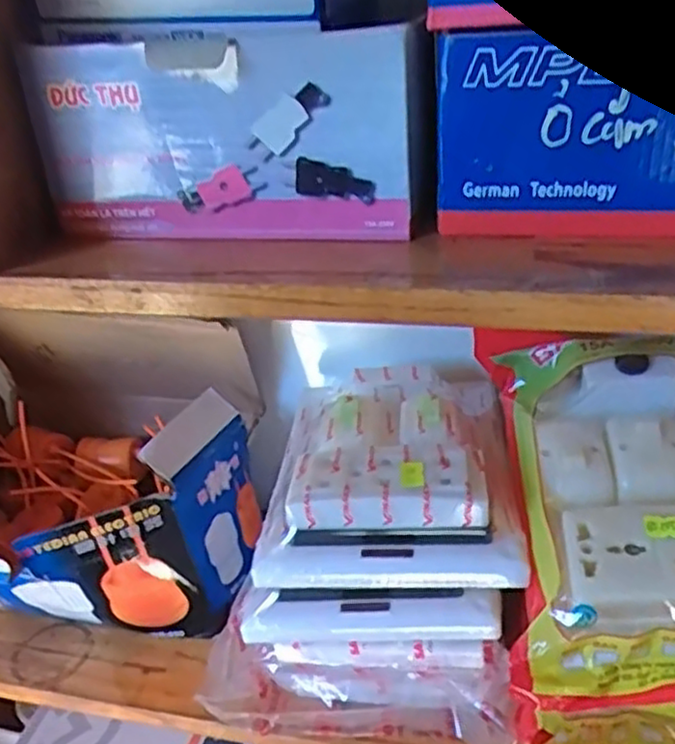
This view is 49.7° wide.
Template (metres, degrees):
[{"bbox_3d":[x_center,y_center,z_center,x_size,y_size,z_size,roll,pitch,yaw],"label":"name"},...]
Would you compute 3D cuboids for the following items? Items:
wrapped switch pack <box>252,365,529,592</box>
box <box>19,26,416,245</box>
[{"bbox_3d":[0.031,0.049,0.430,0.134,0.056,0.169,-1,30,6],"label":"wrapped switch pack"},{"bbox_3d":[-0.055,-0.104,0.333,0.181,0.086,0.042,6,32,18],"label":"box"}]

